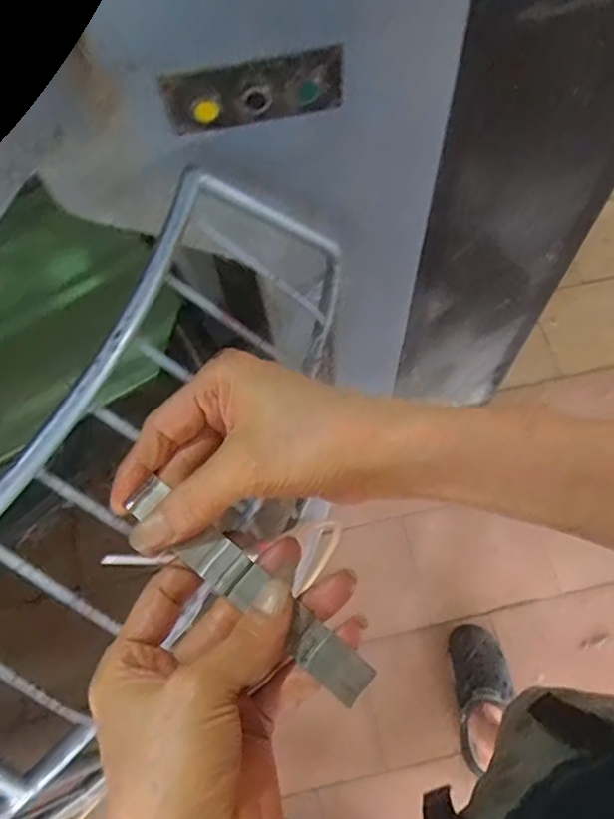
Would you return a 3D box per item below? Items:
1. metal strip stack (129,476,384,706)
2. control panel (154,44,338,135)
[{"bbox_3d":[-0.027,0.083,0.294,0.136,0.008,0.020,39,74,10],"label":"metal strip stack"},{"bbox_3d":[-0.048,-0.294,0.577,0.161,0.056,0.018,-9,68,-2],"label":"control panel"}]

